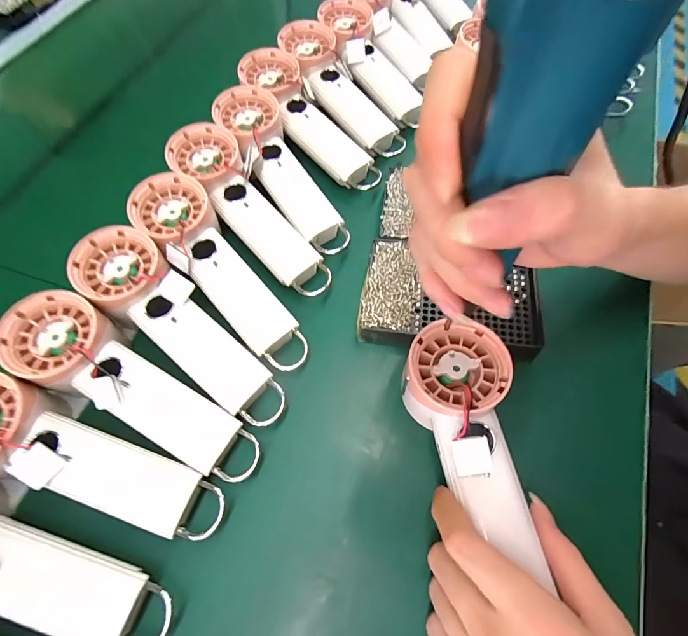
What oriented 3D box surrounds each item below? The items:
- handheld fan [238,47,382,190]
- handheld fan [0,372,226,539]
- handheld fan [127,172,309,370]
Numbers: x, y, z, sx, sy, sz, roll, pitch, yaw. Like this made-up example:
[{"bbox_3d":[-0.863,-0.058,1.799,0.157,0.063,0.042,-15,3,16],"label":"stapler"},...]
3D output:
[{"bbox_3d":[-0.035,-0.198,0.386,0.048,0.028,0.189,-35,80,-14],"label":"handheld fan"},{"bbox_3d":[-0.172,0.092,0.250,0.192,0.031,0.057,23,65,-3],"label":"handheld fan"},{"bbox_3d":[-0.100,-0.039,0.309,0.052,0.027,0.192,-38,83,-16],"label":"handheld fan"}]

